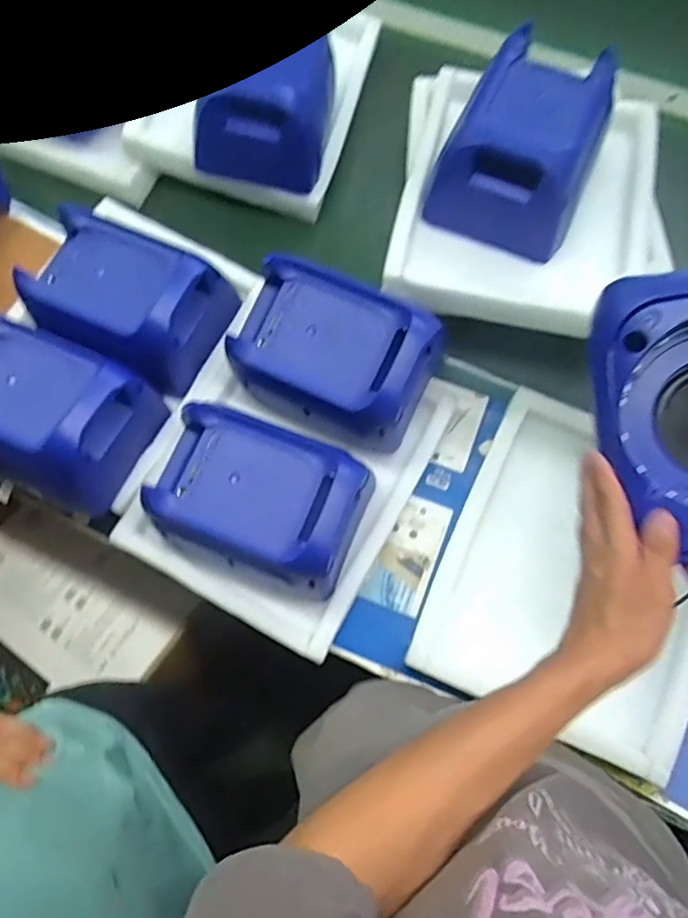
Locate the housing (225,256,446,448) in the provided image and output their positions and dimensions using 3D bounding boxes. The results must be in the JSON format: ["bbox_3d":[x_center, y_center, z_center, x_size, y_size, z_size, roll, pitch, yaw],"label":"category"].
[{"bbox_3d":[-0.008,-0.118,0.660,0.215,0.121,0.145,21,74,8],"label":"housing"}]

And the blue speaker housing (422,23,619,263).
[{"bbox_3d":[0.208,-0.370,0.664,0.164,0.103,0.230,21,74,8],"label":"blue speaker housing"}]

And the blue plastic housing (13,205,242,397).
[{"bbox_3d":[-0.260,-0.194,0.709,0.221,0.097,0.154,25,75,9],"label":"blue plastic housing"}]

